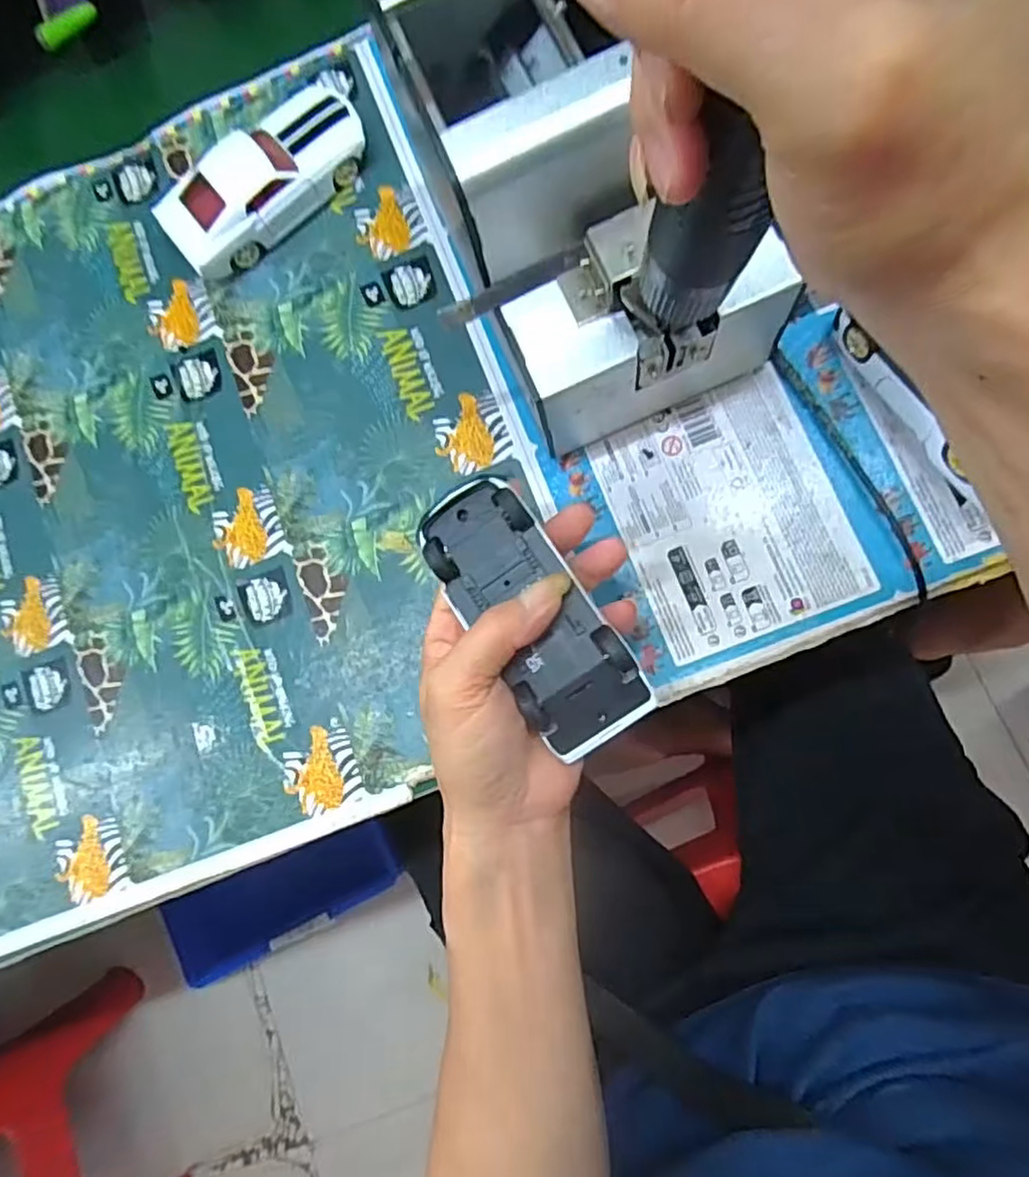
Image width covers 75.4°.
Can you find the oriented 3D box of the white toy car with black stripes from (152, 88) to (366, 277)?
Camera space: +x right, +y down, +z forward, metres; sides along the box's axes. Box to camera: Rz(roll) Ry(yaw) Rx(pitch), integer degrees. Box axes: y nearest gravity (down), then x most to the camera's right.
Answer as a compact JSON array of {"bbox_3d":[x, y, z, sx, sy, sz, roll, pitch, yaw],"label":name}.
[{"bbox_3d":[-0.147,-0.241,0.392,0.128,0.036,0.056,-36,80,2],"label":"white toy car with black stripes"}]

